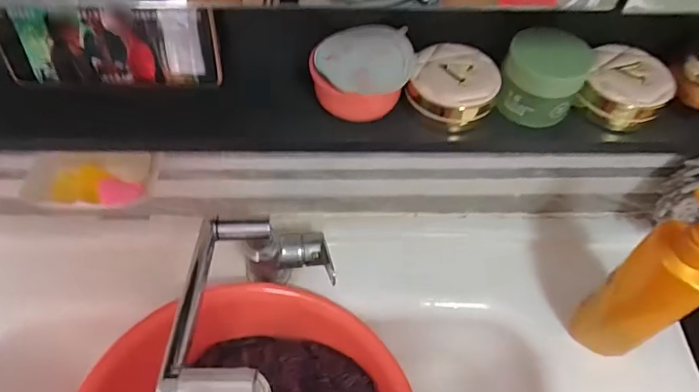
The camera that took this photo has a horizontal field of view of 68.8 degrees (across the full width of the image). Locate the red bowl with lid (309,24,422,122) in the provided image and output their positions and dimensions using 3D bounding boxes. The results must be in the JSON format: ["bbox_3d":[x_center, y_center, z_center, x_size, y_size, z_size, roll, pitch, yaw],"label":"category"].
[{"bbox_3d":[0.010,-0.095,0.402,0.071,0.045,0.080,37,61,21],"label":"red bowl with lid"}]

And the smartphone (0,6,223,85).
[{"bbox_3d":[-0.188,-0.116,0.403,0.167,0.064,0.009,0,41,0],"label":"smartphone"}]

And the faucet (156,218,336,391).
[{"bbox_3d":[-0.092,0.099,0.480,0.119,0.096,0.259,10,24,4],"label":"faucet"}]

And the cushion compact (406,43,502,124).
[{"bbox_3d":[0.084,-0.090,0.416,0.068,0.033,0.060,12,56,6],"label":"cushion compact"}]

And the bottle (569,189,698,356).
[{"bbox_3d":[0.294,0.087,0.488,0.065,0.237,0.053,34,60,19],"label":"bottle"}]

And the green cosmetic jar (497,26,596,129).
[{"bbox_3d":[0.153,-0.097,0.401,0.059,0.067,0.056,1,55,-2],"label":"green cosmetic jar"}]

